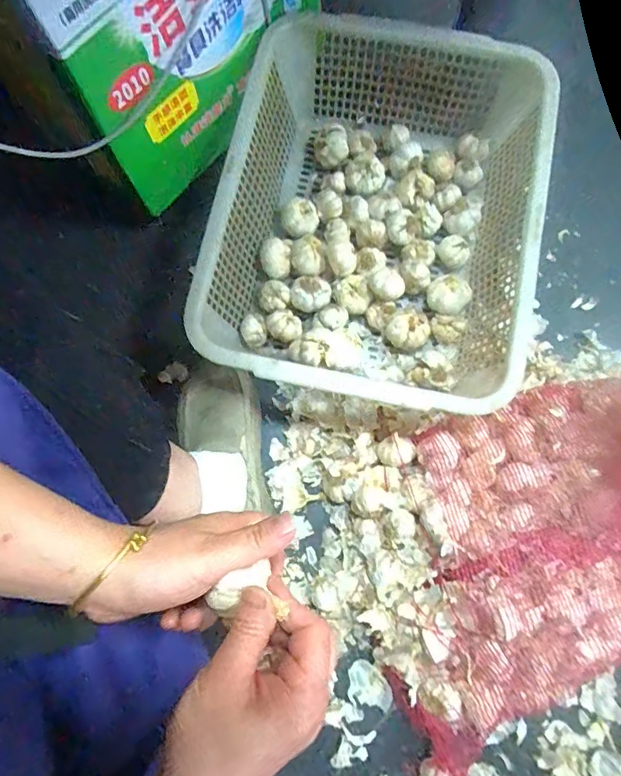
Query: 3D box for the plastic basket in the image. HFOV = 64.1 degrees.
[{"bbox_3d":[0.082,-0.209,0.640,0.369,0.139,0.472,12,78,4],"label":"plastic basket"}]

